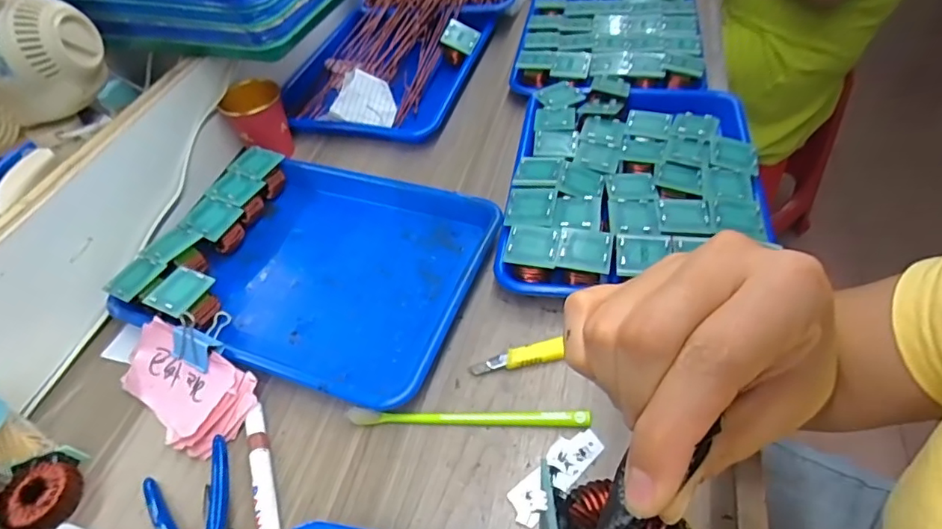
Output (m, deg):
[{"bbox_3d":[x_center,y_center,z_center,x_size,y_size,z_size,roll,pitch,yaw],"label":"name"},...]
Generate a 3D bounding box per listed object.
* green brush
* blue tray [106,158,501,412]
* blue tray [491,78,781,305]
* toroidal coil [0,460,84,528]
[{"bbox_3d":[-0.002,0.120,0.417,0.186,0.017,0.010,0,45,4],"label":"green brush"},{"bbox_3d":[-0.146,0.000,0.532,0.307,0.035,0.251,14,52,17],"label":"blue tray"},{"bbox_3d":[0.170,-0.097,0.550,0.243,0.041,0.331,5,50,11],"label":"blue tray"},{"bbox_3d":[-0.320,0.174,0.399,0.042,0.025,0.047,4,50,10],"label":"toroidal coil"}]

